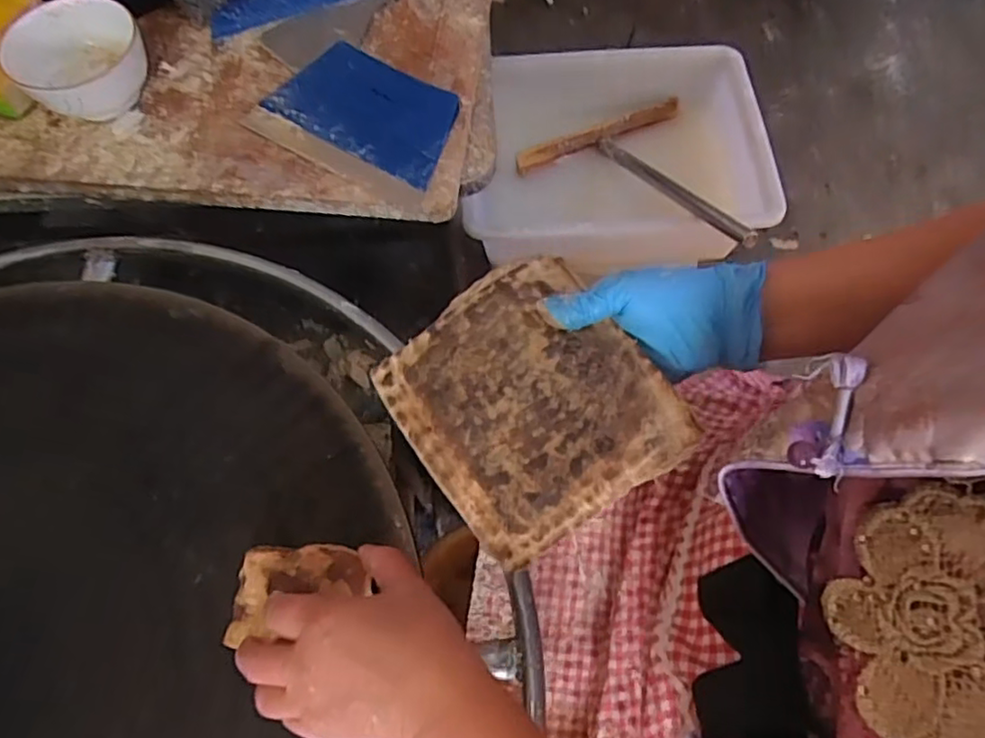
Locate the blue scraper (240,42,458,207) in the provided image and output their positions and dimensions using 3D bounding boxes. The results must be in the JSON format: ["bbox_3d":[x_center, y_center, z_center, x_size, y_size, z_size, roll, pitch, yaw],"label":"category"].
[{"bbox_3d":[-0.122,-0.233,0.591,0.187,0.018,0.122,30,70,15],"label":"blue scraper"}]

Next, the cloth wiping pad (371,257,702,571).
[{"bbox_3d":[0.021,0.016,0.383,0.142,0.015,0.156,-32,68,-12],"label":"cloth wiping pad"}]

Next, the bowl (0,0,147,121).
[{"bbox_3d":[-0.381,-0.286,0.599,0.113,0.061,0.111,-1,66,2],"label":"bowl"}]

